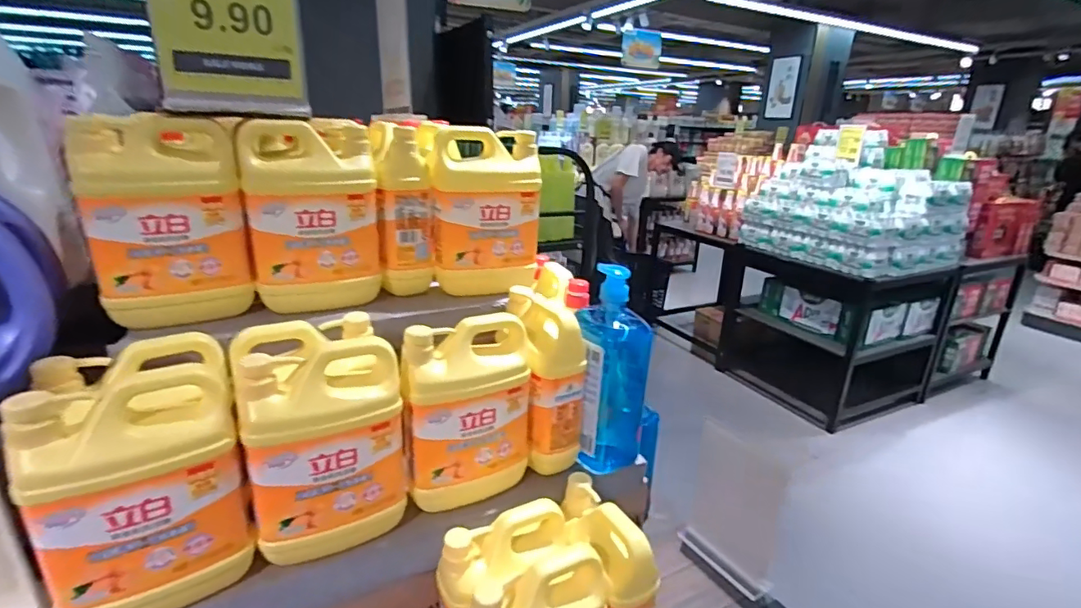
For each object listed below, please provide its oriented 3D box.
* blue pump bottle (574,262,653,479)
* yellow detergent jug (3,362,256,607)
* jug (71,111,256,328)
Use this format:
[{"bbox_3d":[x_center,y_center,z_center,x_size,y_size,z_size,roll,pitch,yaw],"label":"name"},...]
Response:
[{"bbox_3d":[0.096,0.092,0.673,0.087,0.267,0.076,2,19,13],"label":"blue pump bottle"},{"bbox_3d":[-0.343,0.163,0.450,0.147,0.208,0.074,-13,22,-30],"label":"yellow detergent jug"},{"bbox_3d":[-0.416,-0.090,0.575,0.145,0.212,0.081,-14,22,-32],"label":"jug"}]

